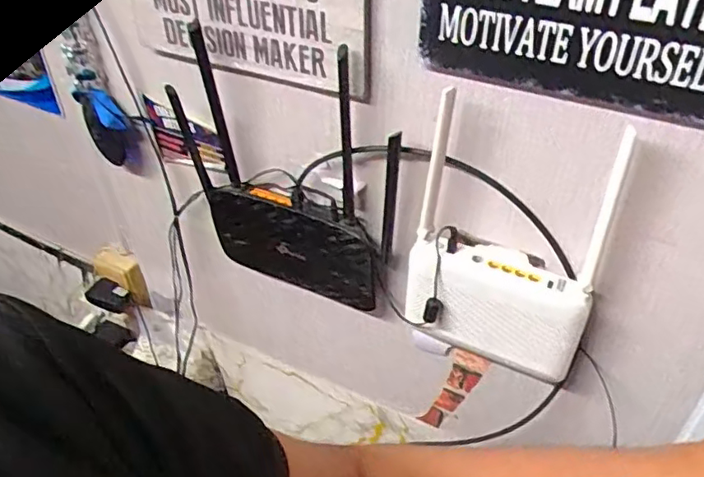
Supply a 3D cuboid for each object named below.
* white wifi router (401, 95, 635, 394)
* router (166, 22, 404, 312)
[{"bbox_3d":[0.142,0.017,0.578,0.182,0.263,0.051,16,44,20],"label":"white wifi router"},{"bbox_3d":[-0.084,-0.061,0.681,0.292,0.294,0.041,22,46,24],"label":"router"}]

